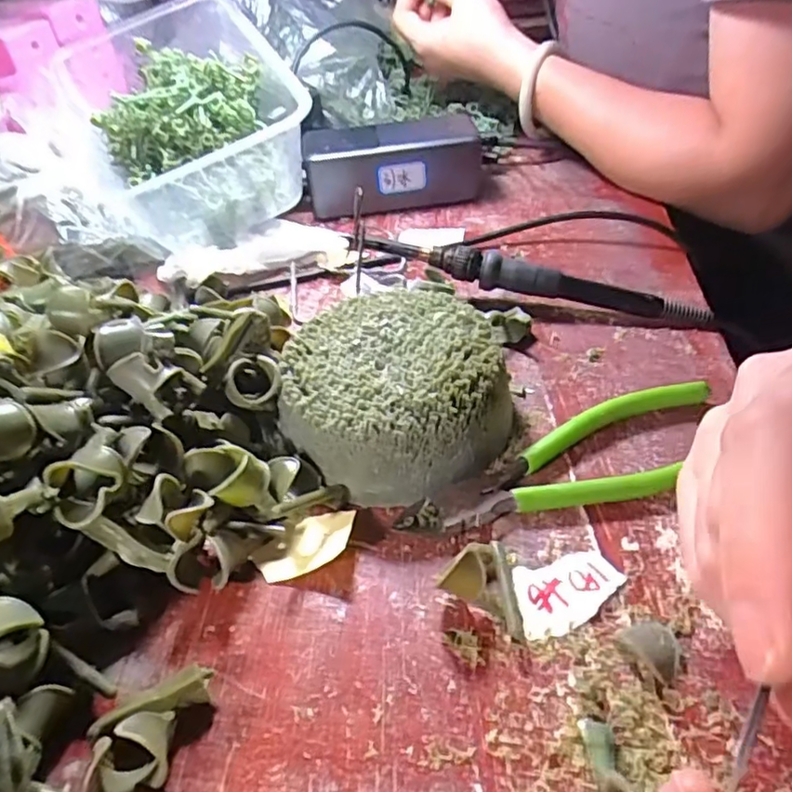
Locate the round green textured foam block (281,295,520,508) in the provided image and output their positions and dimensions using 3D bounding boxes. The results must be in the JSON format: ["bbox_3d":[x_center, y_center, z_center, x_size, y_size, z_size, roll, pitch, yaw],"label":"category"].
[{"bbox_3d":[0.000,-0.002,0.286,0.101,0.046,0.095,-3,43,2],"label":"round green textured foam block"}]

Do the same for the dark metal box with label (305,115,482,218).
[{"bbox_3d":[-0.002,-0.172,0.459,0.127,0.055,0.040,-3,43,2],"label":"dark metal box with label"}]

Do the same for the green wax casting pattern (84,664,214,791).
[{"bbox_3d":[-0.077,0.107,0.193,0.041,0.025,0.030,-24,46,-20],"label":"green wax casting pattern"}]

